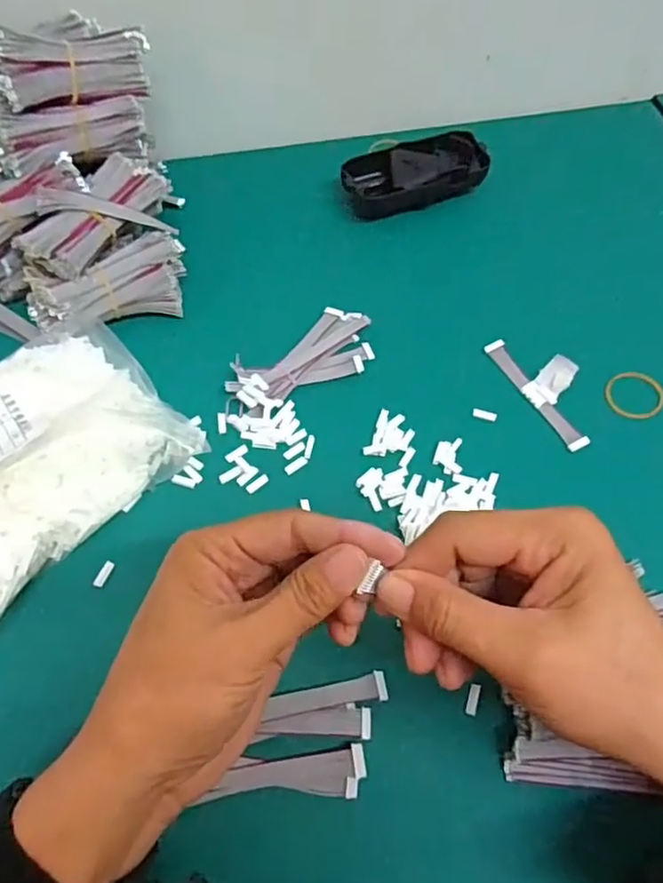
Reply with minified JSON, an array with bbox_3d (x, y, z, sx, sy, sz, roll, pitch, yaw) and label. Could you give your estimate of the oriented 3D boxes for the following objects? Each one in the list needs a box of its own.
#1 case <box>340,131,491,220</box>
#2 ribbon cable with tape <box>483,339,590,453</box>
[{"bbox_3d":[0.063,-0.208,0.467,0.108,0.035,0.042,-12,60,-6],"label":"case"},{"bbox_3d":[0.135,-0.037,0.373,0.030,0.017,0.087,-26,63,-14],"label":"ribbon cable with tape"}]

